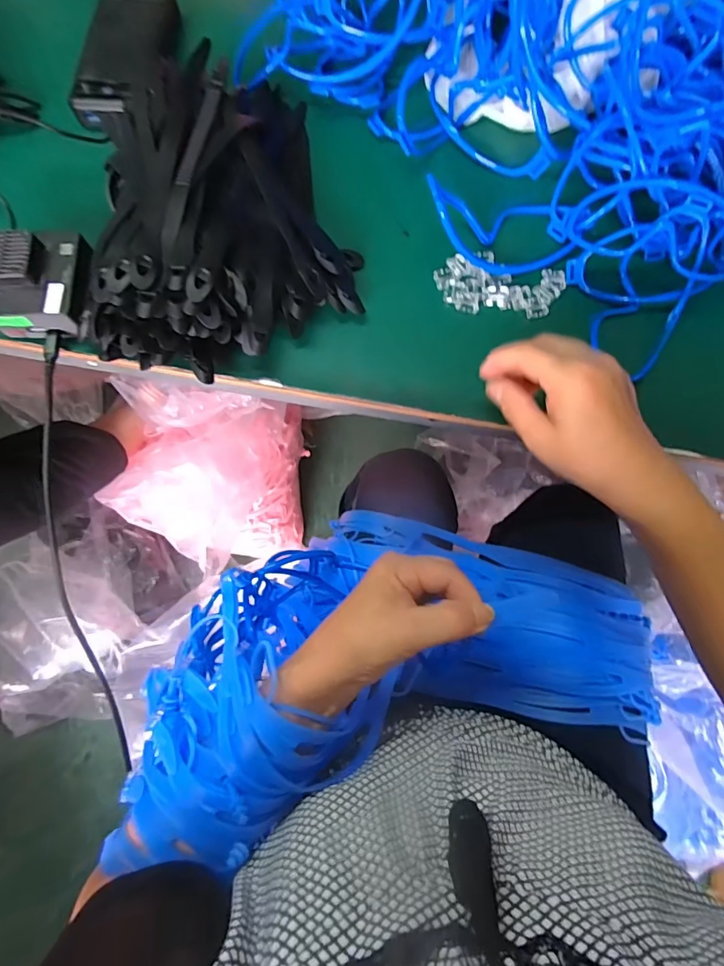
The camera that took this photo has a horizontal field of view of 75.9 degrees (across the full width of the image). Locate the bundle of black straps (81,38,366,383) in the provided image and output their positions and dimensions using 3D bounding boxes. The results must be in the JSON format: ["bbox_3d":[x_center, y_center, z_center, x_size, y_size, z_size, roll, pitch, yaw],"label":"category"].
[{"bbox_3d":[-0.122,-0.225,0.368,0.201,0.073,0.262,-12,76,-3],"label":"bundle of black straps"}]

